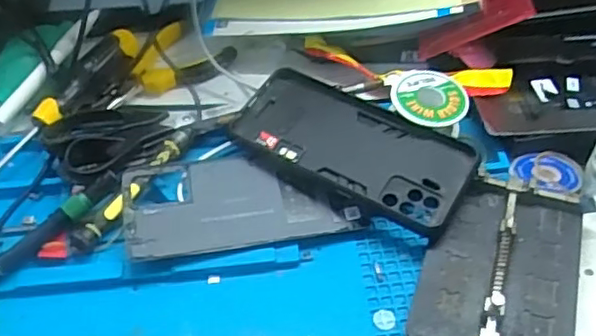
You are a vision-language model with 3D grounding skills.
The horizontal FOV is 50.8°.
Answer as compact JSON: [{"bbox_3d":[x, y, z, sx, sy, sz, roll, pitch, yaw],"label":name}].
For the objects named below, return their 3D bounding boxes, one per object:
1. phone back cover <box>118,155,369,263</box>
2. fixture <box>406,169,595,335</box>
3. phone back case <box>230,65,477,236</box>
[{"bbox_3d":[-0.038,0.021,0.413,0.147,0.004,0.069,-7,53,-10],"label":"phone back cover"},{"bbox_3d":[0.121,0.058,0.372,0.088,0.021,0.127,13,50,14],"label":"fixture"},{"bbox_3d":[0.037,-0.017,0.431,0.160,0.013,0.080,25,59,18],"label":"phone back case"}]

